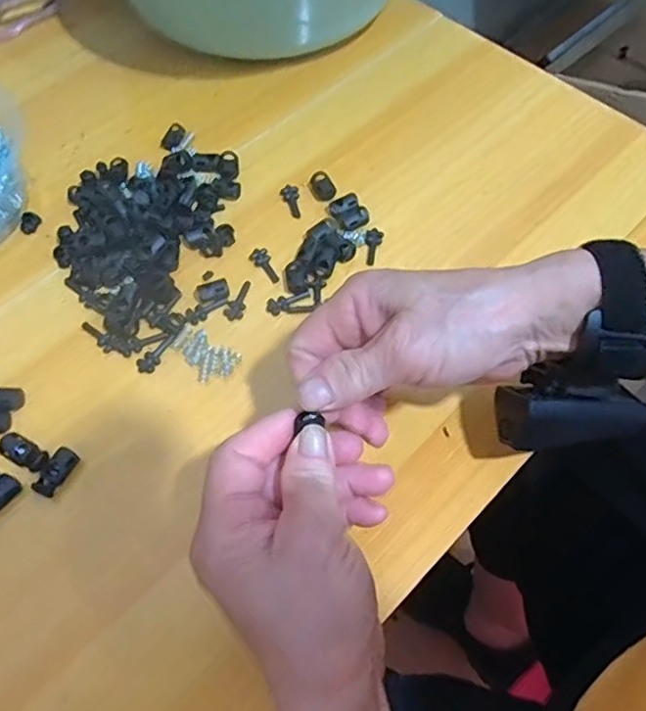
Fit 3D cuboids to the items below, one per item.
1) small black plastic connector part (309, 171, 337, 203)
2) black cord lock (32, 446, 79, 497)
[{"bbox_3d":[-0.001,-0.120,0.414,0.015,0.007,0.022,-30,66,-16],"label":"small black plastic connector part"},{"bbox_3d":[-0.146,0.064,0.320,0.013,0.008,0.027,22,64,11],"label":"black cord lock"}]

